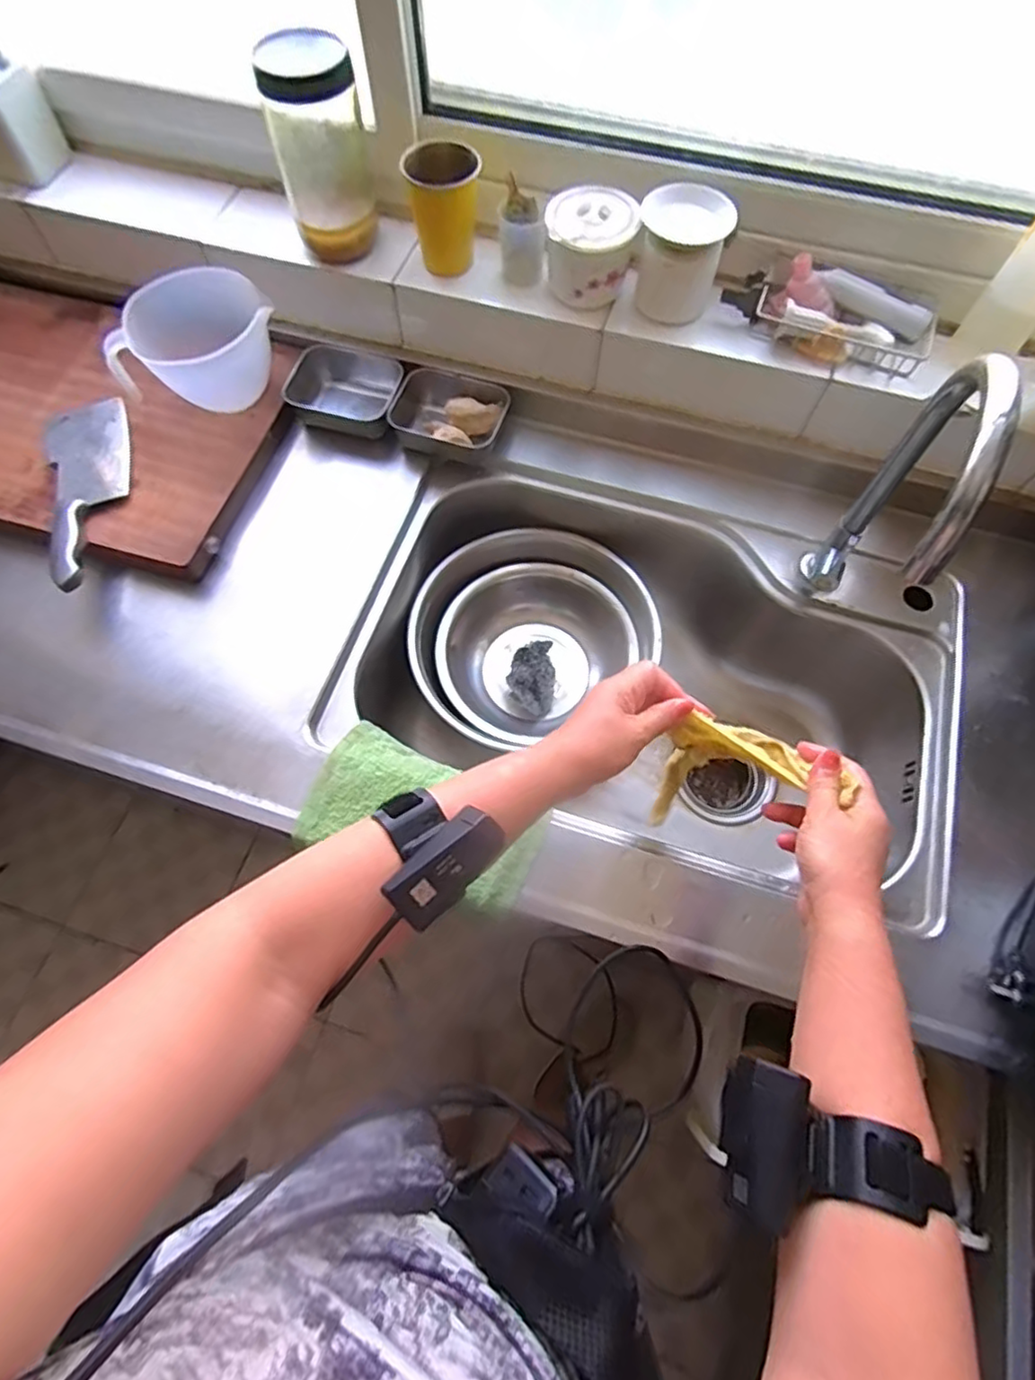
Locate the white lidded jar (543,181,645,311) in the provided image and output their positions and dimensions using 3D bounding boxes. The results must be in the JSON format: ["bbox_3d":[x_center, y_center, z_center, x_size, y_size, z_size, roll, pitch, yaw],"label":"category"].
[{"bbox_3d":[0.079,-0.478,0.694,0.091,0.081,0.094,0,68,0],"label":"white lidded jar"}]

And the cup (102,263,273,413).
[{"bbox_3d":[-0.366,-0.391,0.748,0.176,0.117,0.107,-42,74,-16],"label":"cup"}]

